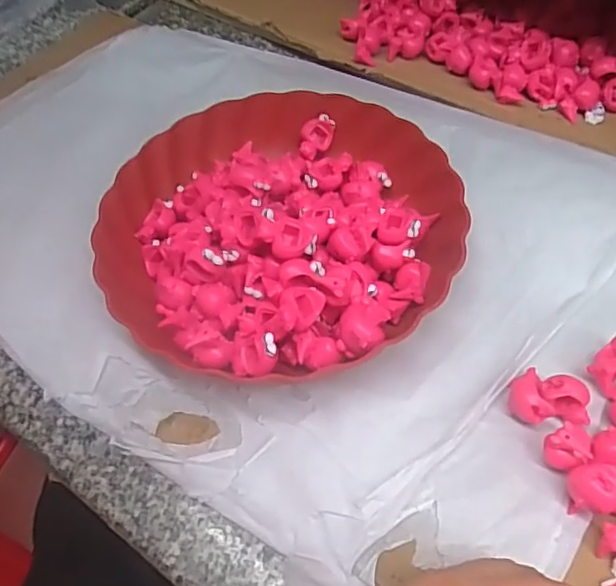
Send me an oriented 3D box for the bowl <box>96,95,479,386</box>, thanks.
[{"bbox_3d":[-0.023,-0.051,0.410,0.231,0.062,0.233,-2,57,2],"label":"bowl"}]

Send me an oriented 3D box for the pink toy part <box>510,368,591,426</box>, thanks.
[{"bbox_3d":[0.138,0.063,0.341,0.043,0.026,0.029,29,63,20],"label":"pink toy part"}]

